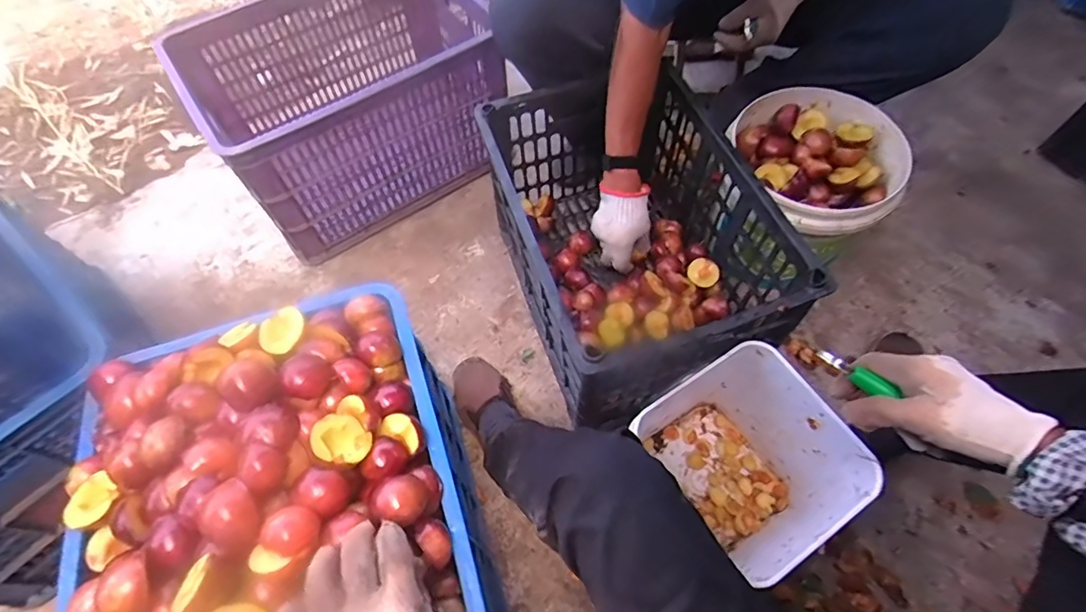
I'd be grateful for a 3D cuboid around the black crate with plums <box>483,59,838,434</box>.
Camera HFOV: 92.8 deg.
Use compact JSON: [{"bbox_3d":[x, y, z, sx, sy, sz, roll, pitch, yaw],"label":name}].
[{"bbox_3d":[0.143,-0.111,0.871,0.369,0.289,0.524,-18,61,-8],"label":"black crate with plums"}]

